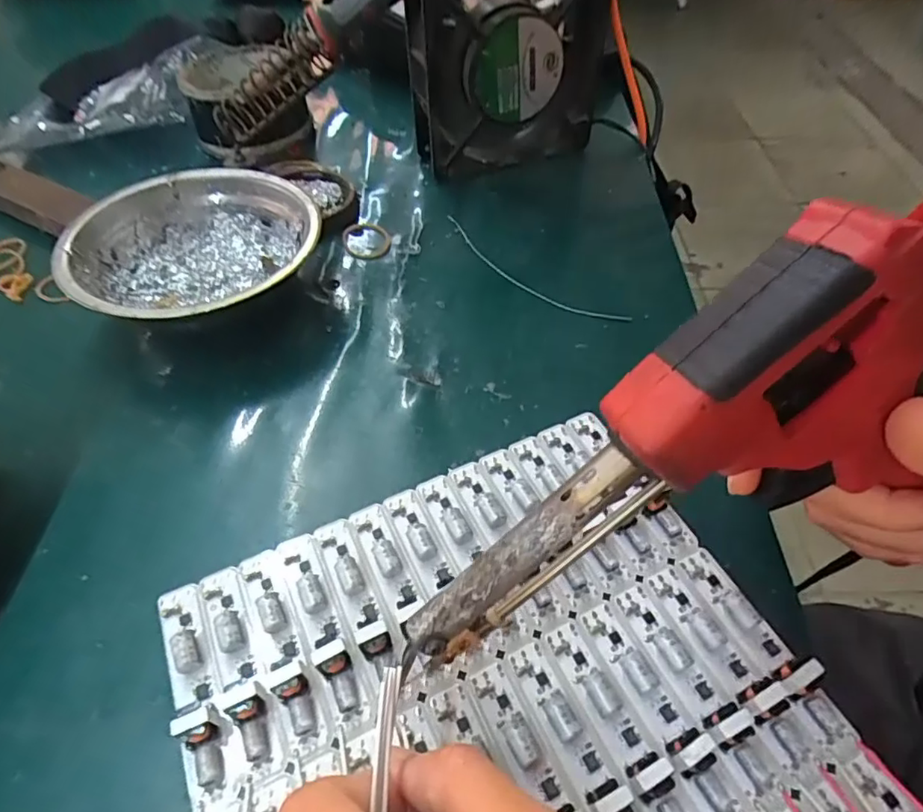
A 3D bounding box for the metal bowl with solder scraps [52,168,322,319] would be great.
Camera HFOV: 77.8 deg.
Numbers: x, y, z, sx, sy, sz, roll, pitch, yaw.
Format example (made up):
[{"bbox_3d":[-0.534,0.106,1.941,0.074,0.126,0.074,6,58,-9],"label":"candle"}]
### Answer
[{"bbox_3d":[-0.140,-0.080,0.312,0.123,0.039,0.126,0,52,0],"label":"metal bowl with solder scraps"}]

